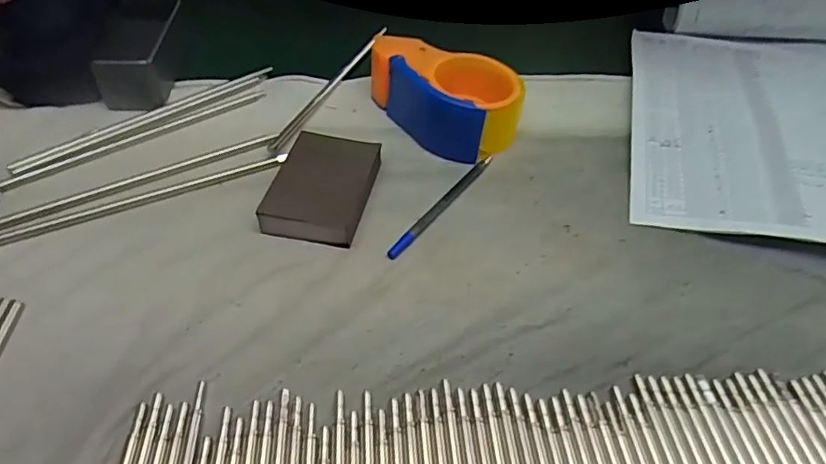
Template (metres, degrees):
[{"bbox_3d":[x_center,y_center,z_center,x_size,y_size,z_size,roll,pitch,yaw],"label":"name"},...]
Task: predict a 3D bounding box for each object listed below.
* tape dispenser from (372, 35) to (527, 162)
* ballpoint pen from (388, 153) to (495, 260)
[{"bbox_3d":[0.027,-0.123,0.485,0.134,0.059,0.081,36,55,24],"label":"tape dispenser"},{"bbox_3d":[0.025,-0.024,0.433,0.009,0.007,0.139,29,54,22],"label":"ballpoint pen"}]

